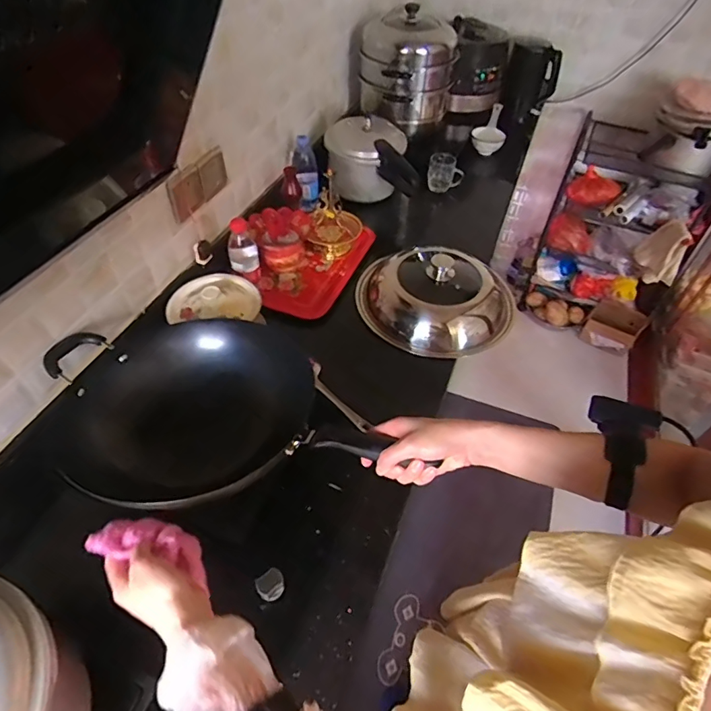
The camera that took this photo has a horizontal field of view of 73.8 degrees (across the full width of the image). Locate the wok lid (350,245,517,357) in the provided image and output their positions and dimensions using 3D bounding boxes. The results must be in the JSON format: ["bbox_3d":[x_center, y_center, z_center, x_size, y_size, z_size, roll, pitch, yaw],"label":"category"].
[{"bbox_3d":[0.170,-0.144,1.073,0.352,0.146,0.312,30,55,22],"label":"wok lid"}]

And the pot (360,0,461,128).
[{"bbox_3d":[0.157,-0.870,1.423,0.281,0.276,0.257,7,49,4],"label":"pot"}]

